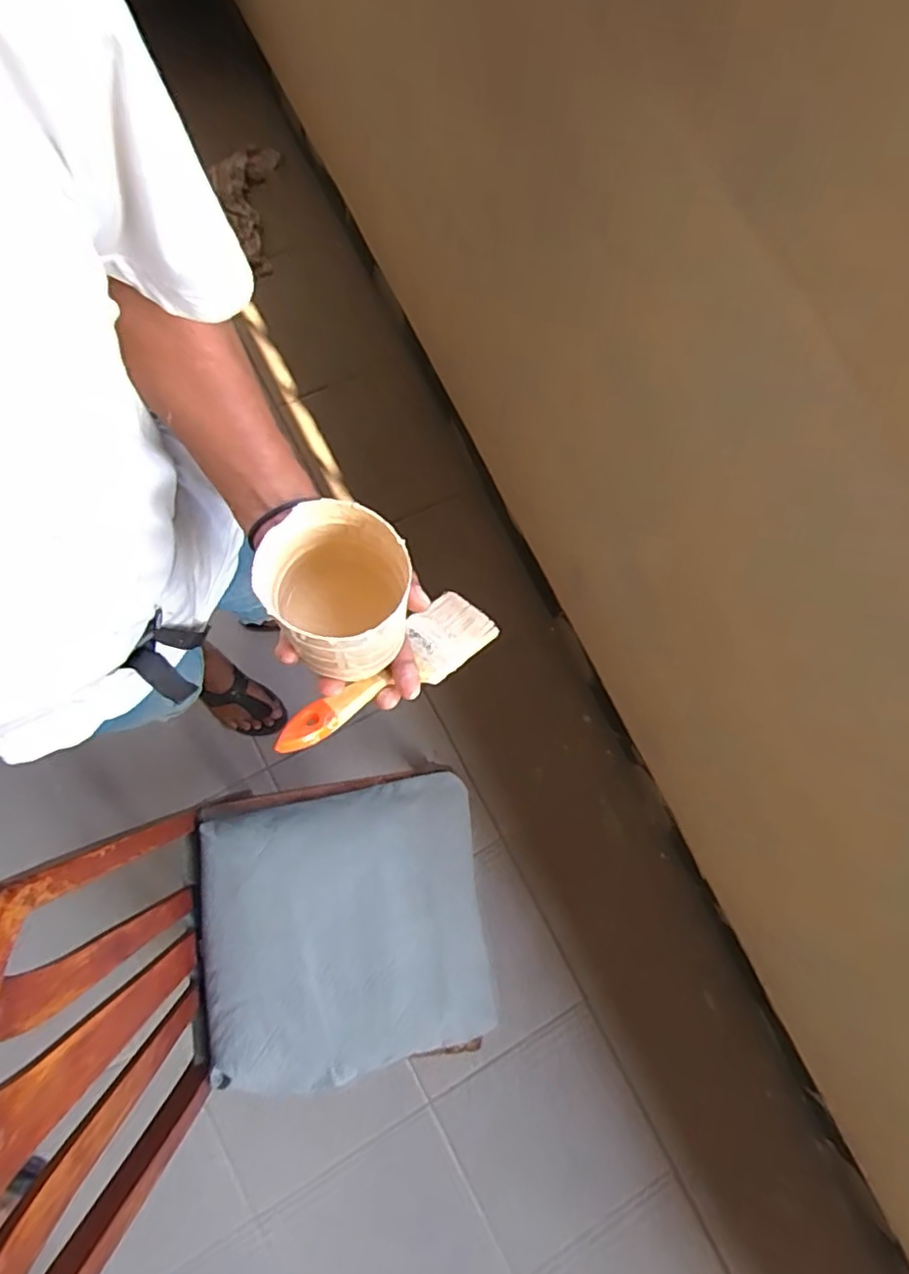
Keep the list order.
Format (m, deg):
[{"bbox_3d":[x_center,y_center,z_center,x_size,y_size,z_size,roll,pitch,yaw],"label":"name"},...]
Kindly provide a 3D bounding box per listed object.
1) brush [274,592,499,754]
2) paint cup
[{"bbox_3d":[-0.050,0.027,0.496,0.209,0.014,0.057,-35,80,-35],"label":"brush"},{"bbox_3d":[-0.070,-0.025,0.422,0.082,0.133,0.093,-3,79,-1],"label":"paint cup"}]

